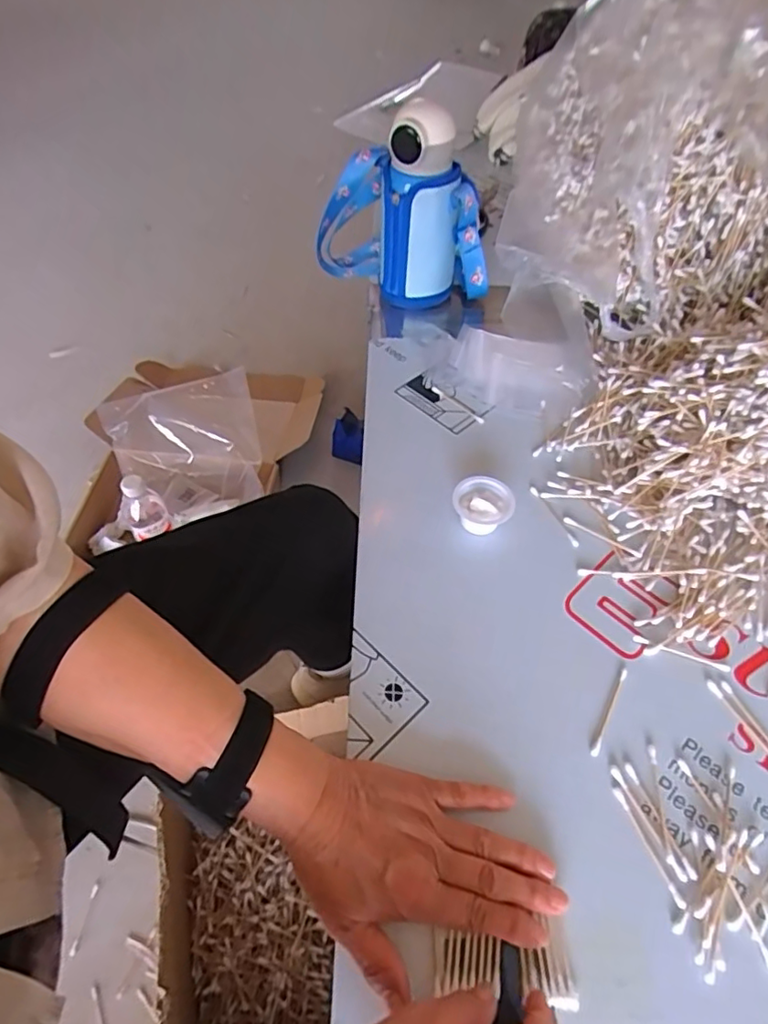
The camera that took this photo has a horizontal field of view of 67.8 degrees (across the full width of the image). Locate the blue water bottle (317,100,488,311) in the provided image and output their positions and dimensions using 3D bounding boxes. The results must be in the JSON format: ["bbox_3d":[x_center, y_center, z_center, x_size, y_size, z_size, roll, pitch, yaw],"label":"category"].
[{"bbox_3d":[0.022,-0.367,0.686,0.223,0.204,0.084,35,60,23],"label":"blue water bottle"}]

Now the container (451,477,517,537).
[{"bbox_3d":[0.089,-0.002,0.520,0.049,0.034,0.051,0,53,0],"label":"container"}]

